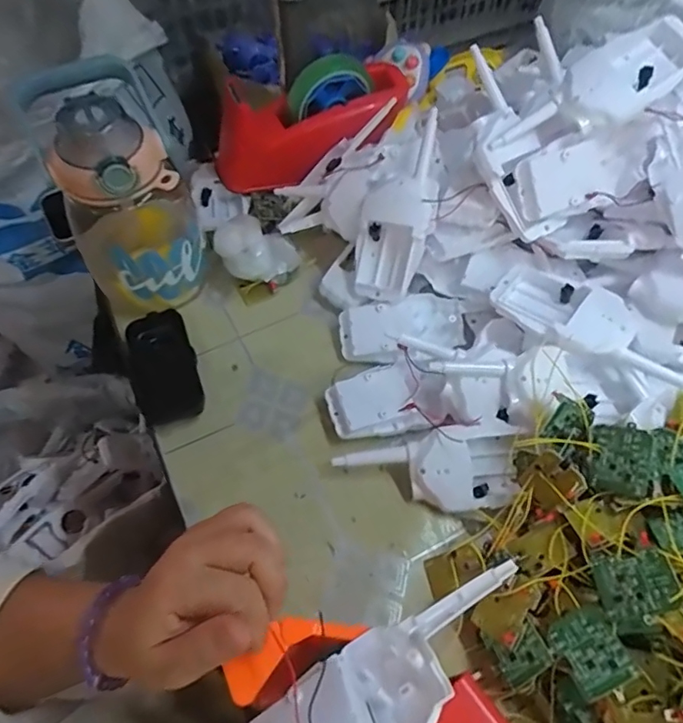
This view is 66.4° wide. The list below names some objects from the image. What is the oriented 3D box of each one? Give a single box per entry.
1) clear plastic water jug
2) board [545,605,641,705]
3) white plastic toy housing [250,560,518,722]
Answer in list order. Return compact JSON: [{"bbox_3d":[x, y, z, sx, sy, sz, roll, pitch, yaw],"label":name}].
[{"bbox_3d":[-0.189,-0.141,0.455,0.111,0.174,0.116,-21,59,-12],"label":"clear plastic water jug"},{"bbox_3d":[0.142,0.165,0.298,0.034,0.004,0.042,-29,39,3],"label":"board"},{"bbox_3d":[0.023,0.163,0.259,0.161,0.028,0.063,-32,38,-12],"label":"white plastic toy housing"}]

